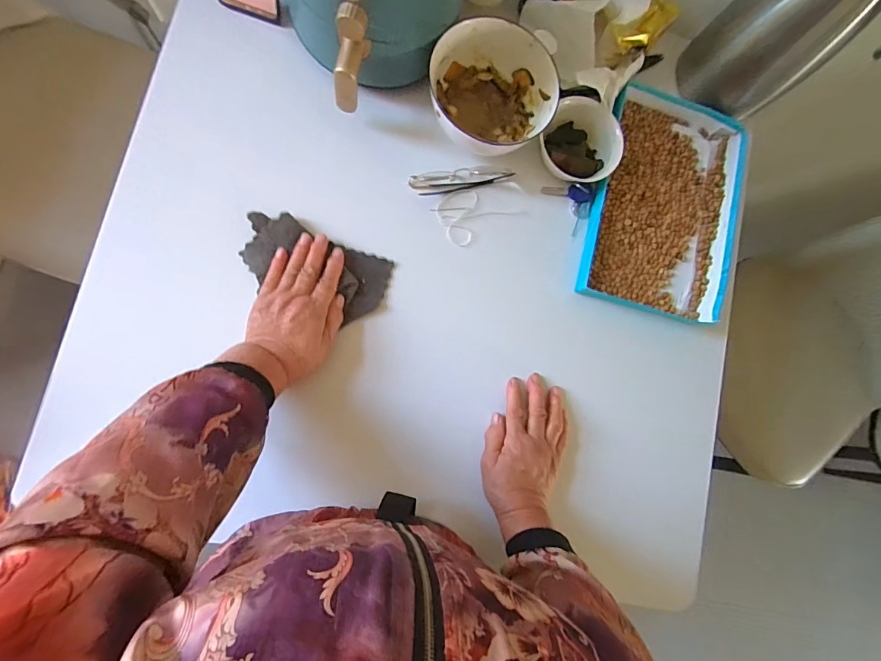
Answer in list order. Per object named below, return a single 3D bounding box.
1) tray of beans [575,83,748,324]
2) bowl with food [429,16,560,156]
[{"bbox_3d":[0.298,-0.174,0.553,0.192,0.023,0.293,12,85,-8],"label":"tray of beans"},{"bbox_3d":[0.059,-0.276,0.503,0.134,0.078,0.133,1,84,-10],"label":"bowl with food"}]

